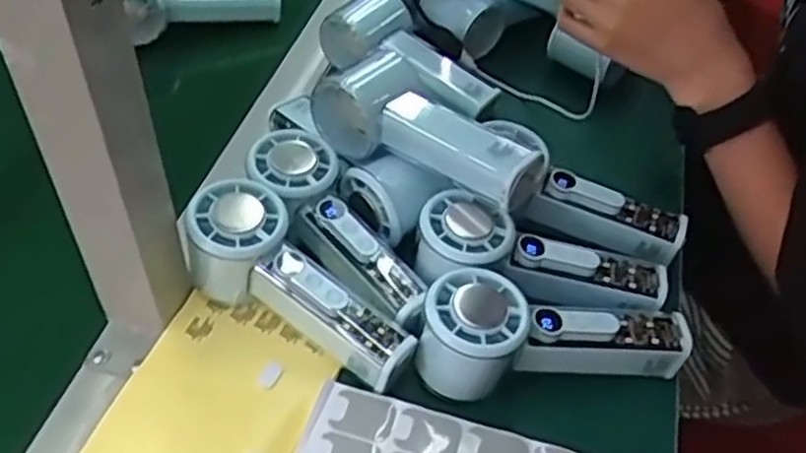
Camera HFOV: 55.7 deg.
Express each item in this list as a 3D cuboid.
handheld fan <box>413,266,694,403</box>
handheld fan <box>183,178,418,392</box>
[{"bbox_3d":[0.086,0.061,0.432,0.153,0.053,0.057,0,47,-3],"label":"handheld fan"},{"bbox_3d":[-0.063,0.040,0.450,0.153,0.056,0.056,37,51,9],"label":"handheld fan"}]

